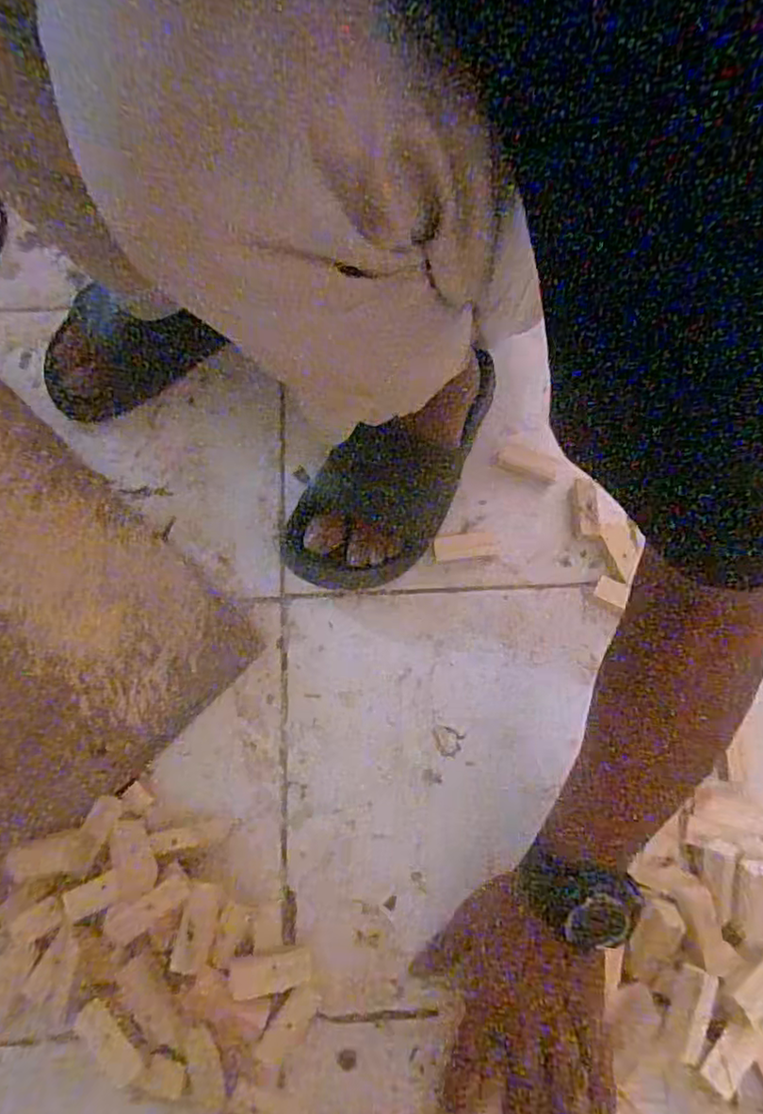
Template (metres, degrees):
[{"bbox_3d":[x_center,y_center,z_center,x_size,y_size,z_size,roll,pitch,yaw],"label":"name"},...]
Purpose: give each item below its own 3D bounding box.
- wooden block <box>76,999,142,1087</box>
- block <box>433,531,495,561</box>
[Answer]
[{"bbox_3d":[-0.173,0.309,0.404,0.022,0.010,0.053,-37,76,-11],"label":"wooden block"},{"bbox_3d":[0.071,-0.010,0.551,0.053,0.006,0.022,-7,73,-2],"label":"block"}]

